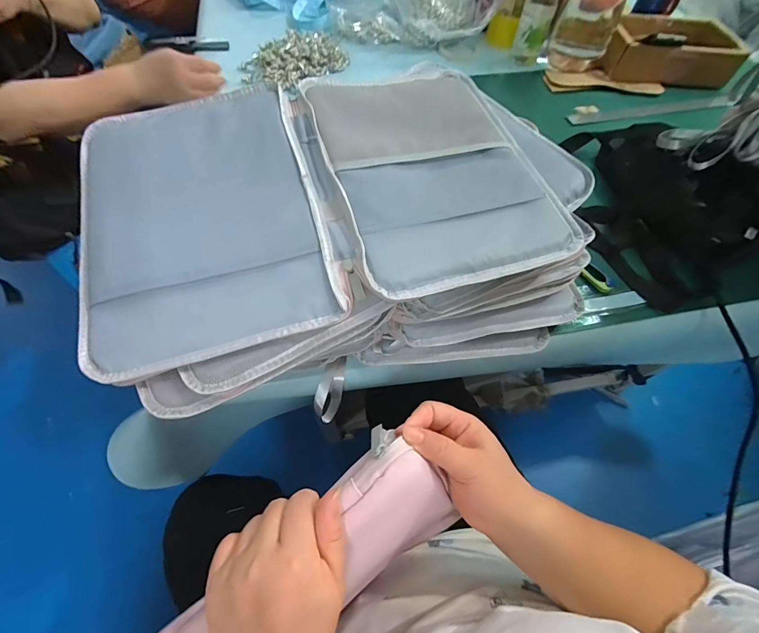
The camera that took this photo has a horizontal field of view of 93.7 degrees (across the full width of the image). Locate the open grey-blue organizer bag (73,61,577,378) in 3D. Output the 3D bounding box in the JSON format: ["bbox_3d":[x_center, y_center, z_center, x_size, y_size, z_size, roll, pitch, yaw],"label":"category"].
[{"bbox_3d":[-0.043,-0.139,0.378,0.498,0.045,0.317,-16,63,-12],"label":"open grey-blue organizer bag"}]

